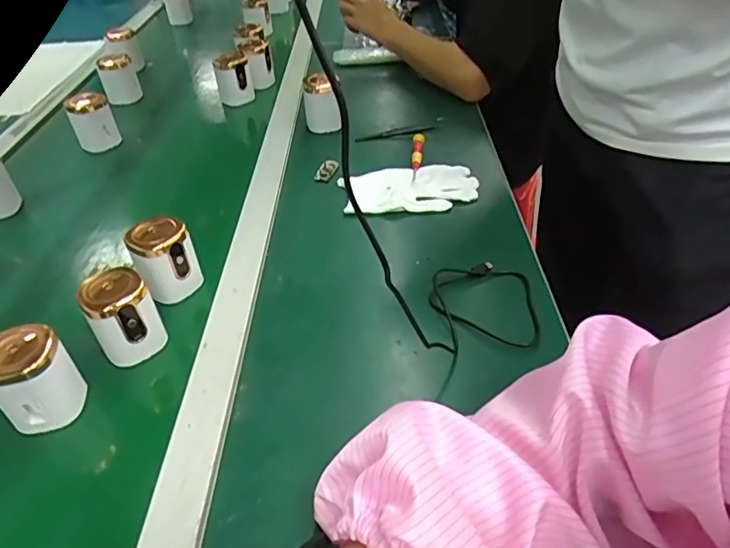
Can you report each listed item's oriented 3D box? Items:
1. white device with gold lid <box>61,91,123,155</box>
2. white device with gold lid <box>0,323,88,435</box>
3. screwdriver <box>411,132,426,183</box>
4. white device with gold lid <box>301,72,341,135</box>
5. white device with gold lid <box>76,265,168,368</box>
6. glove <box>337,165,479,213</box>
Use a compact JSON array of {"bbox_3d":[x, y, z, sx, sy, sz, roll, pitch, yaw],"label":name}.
[{"bbox_3d":[-0.410,-0.227,0.818,0.059,0.086,0.050,-19,43,-16],"label":"white device with gold lid"},{"bbox_3d":[-0.269,0.090,0.441,0.046,0.088,0.050,-10,41,-6],"label":"white device with gold lid"},{"bbox_3d":[0.069,-0.154,0.715,0.016,0.011,0.126,1,41,10],"label":"screwdriver"},{"bbox_3d":[-0.065,-0.256,0.798,0.049,0.070,0.039,-8,41,-4],"label":"white device with gold lid"},{"bbox_3d":[-0.216,0.042,0.487,0.055,0.082,0.049,-29,47,-26],"label":"white device with gold lid"},{"bbox_3d":[0.055,-0.110,0.680,0.164,0.023,0.098,-9,41,-5],"label":"glove"}]

